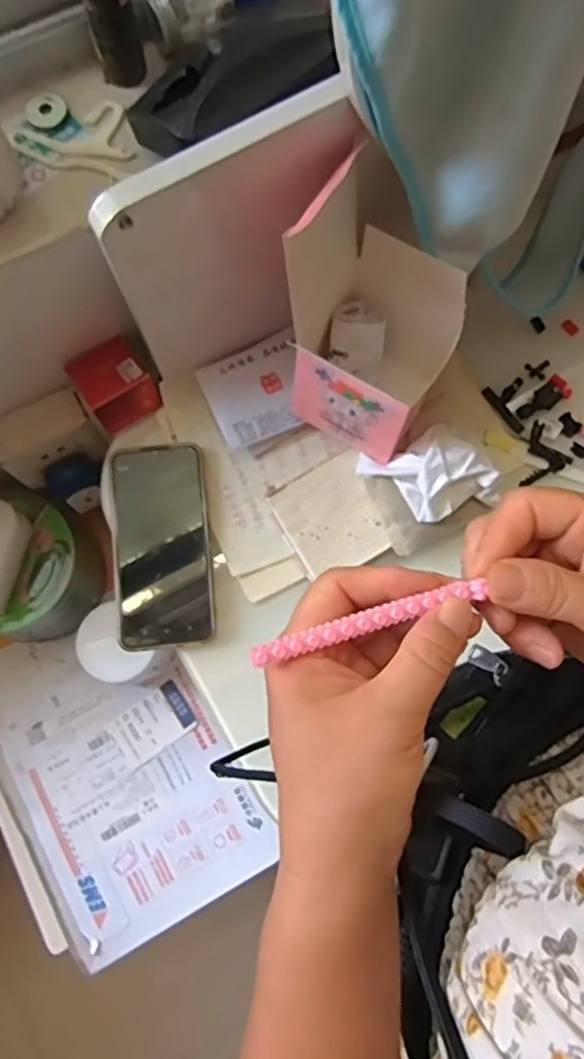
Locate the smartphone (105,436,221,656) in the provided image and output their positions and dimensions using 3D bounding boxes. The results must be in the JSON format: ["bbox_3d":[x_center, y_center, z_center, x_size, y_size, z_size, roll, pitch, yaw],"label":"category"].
[{"bbox_3d":[-0.104,0.011,0.516,0.077,0.014,0.161,-7,77,-2],"label":"smartphone"}]

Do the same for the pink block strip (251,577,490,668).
[{"bbox_3d":[0.030,0.036,0.249,0.093,0.004,0.009,-17,78,-8],"label":"pink block strip"}]

